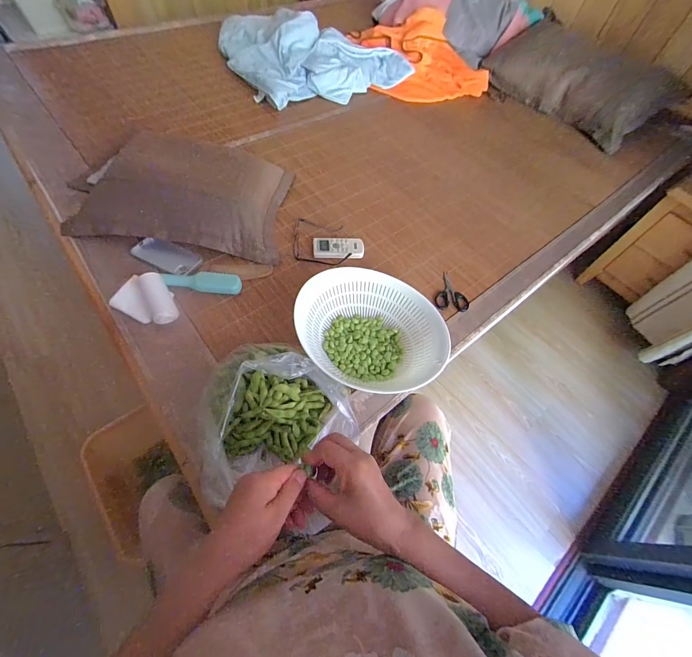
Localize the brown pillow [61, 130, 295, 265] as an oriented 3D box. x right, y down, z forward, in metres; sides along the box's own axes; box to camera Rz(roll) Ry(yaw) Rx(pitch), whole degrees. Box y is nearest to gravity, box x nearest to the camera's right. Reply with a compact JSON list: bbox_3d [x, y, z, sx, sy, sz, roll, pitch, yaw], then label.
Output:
[{"bbox_3d":[-0.386,-0.360,0.804,0.466,0.120,0.378,6,59,-2],"label":"brown pillow"}]

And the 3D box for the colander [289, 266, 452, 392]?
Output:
[{"bbox_3d":[0.042,0.007,0.627,0.252,0.090,0.255,-12,61,-12],"label":"colander"}]

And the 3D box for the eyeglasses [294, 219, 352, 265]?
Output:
[{"bbox_3d":[-0.059,-0.222,0.812,0.141,0.032,0.137,4,59,-3],"label":"eyeglasses"}]

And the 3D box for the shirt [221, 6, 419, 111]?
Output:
[{"bbox_3d":[-0.154,-1.157,1.310,0.656,0.137,0.663,-25,65,-19],"label":"shirt"}]

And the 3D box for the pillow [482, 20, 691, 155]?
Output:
[{"bbox_3d":[0.869,-0.981,1.255,0.294,0.195,0.716,-25,65,-19],"label":"pillow"}]

